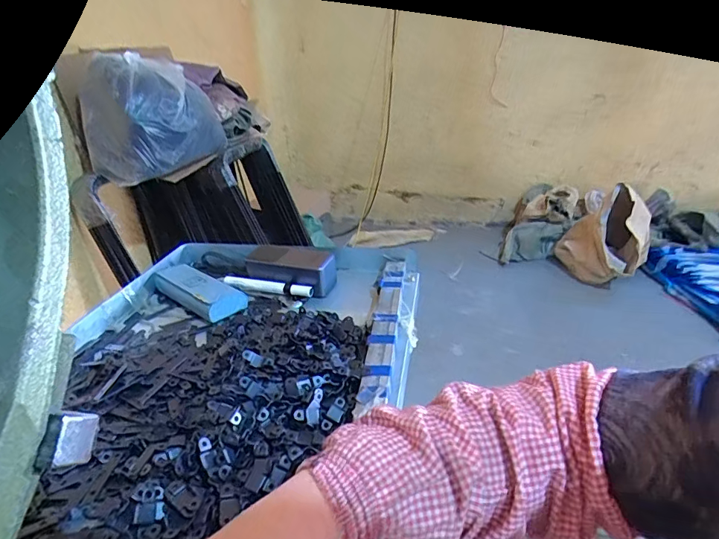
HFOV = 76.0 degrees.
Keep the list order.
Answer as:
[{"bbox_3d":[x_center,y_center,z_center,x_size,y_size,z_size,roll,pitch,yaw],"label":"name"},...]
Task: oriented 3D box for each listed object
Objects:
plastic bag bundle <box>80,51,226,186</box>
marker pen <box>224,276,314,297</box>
[{"bbox_3d":[-0.618,-0.459,1.359,0.286,0.309,0.279,3,27,11],"label":"plastic bag bundle"},{"bbox_3d":[-0.133,0.025,0.670,0.141,0.019,0.020,5,27,14],"label":"marker pen"}]

